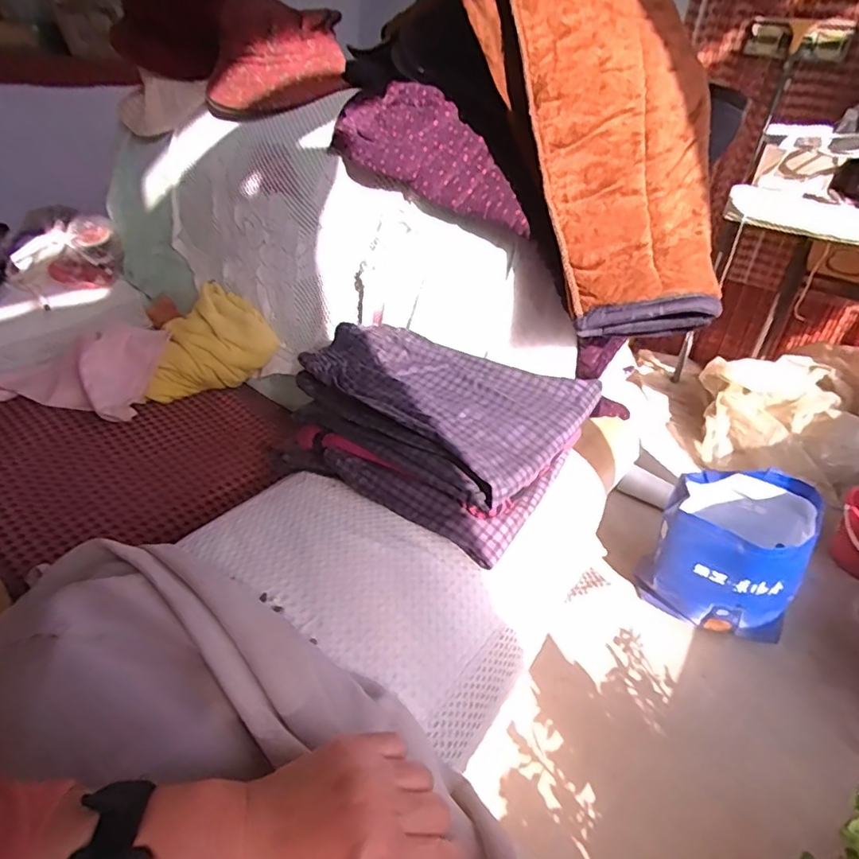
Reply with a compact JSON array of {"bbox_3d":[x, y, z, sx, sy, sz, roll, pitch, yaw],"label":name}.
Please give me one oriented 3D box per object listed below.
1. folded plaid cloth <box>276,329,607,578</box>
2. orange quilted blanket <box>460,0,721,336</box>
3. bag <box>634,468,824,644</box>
[{"bbox_3d":[-0.002,-0.011,0.673,0.312,0.103,0.236,22,36,25],"label":"folded plaid cloth"},{"bbox_3d":[0.175,-0.398,0.653,0.184,0.147,0.622,-11,77,-24],"label":"orange quilted blanket"},{"bbox_3d":[0.645,0.272,1.230,0.268,0.307,0.275,29,39,32],"label":"bag"}]

